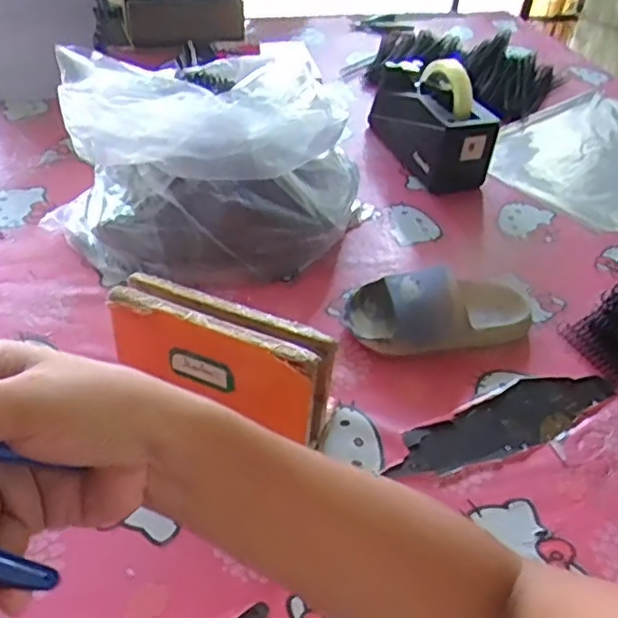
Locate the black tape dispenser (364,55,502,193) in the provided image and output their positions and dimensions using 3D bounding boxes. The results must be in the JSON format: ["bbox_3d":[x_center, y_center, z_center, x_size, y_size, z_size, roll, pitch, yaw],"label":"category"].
[{"bbox_3d":[0.160,-0.257,0.833,0.085,0.116,0.217,-9,44,-17],"label":"black tape dispenser"}]

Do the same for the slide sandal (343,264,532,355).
[{"bbox_3d":[0.125,0.000,0.585,0.176,0.061,0.079,1,42,-7],"label":"slide sandal"}]

